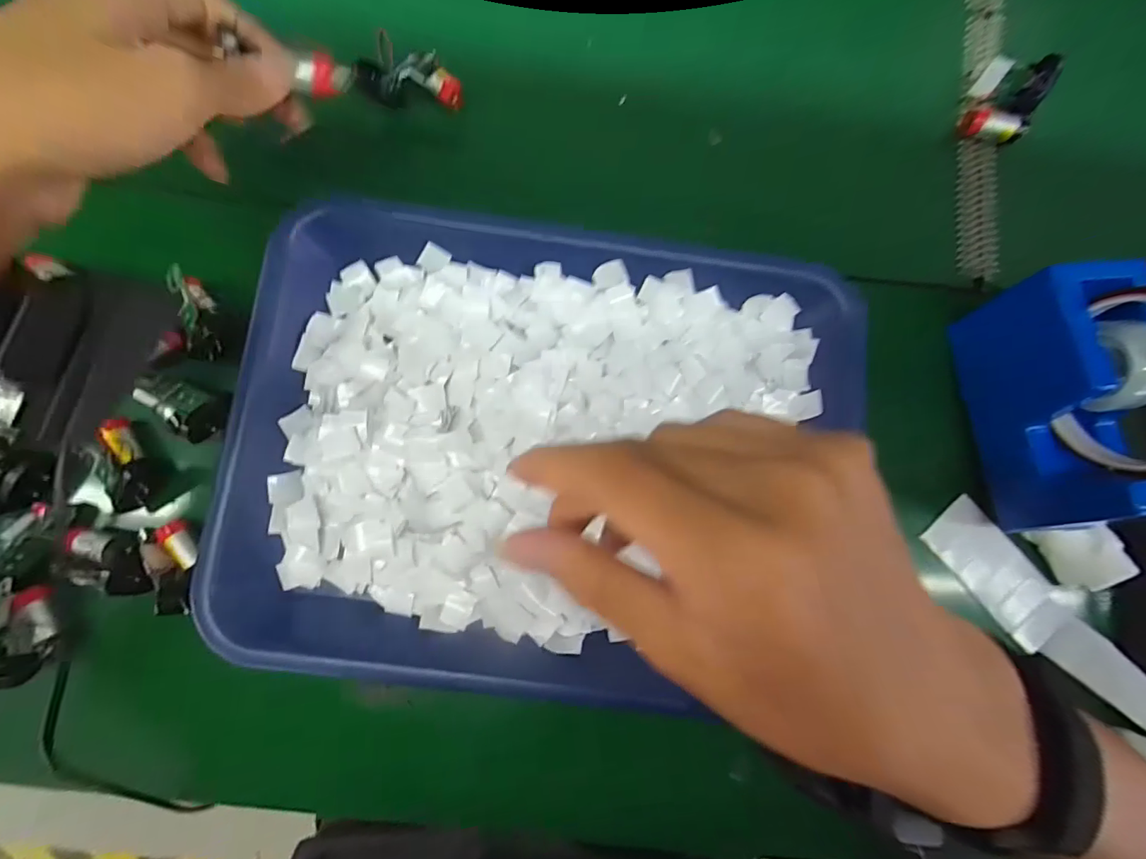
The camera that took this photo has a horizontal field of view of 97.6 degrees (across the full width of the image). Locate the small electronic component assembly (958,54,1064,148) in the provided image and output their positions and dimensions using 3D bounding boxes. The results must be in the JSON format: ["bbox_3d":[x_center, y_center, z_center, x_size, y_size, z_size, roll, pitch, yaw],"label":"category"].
[{"bbox_3d":[0.288,-0.217,0.332,0.040,0.028,0.056,24,84,0],"label":"small electronic component assembly"}]

